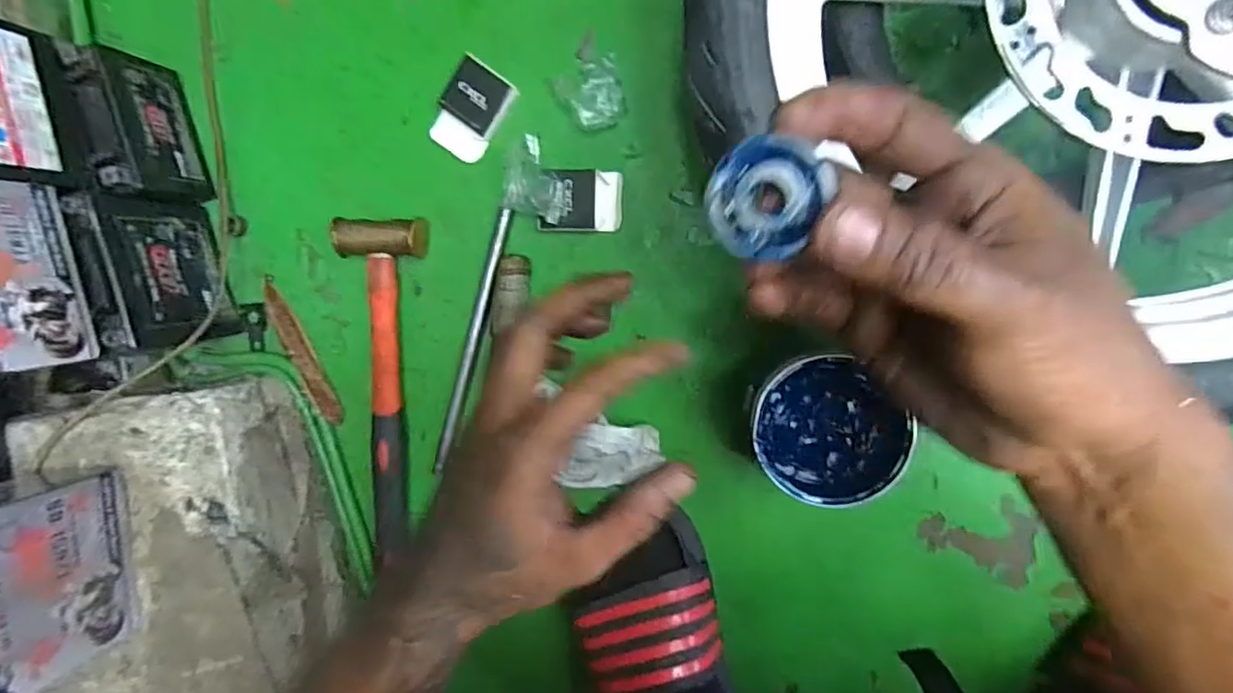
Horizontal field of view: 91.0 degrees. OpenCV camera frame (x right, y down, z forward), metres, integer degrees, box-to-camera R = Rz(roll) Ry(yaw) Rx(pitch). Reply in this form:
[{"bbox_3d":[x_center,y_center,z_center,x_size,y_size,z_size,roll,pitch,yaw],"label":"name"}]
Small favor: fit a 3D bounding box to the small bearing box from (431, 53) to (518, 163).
[{"bbox_3d":[-0.116,-0.186,0.480,0.049,0.013,0.070,32,101,3],"label":"small bearing box"}]

